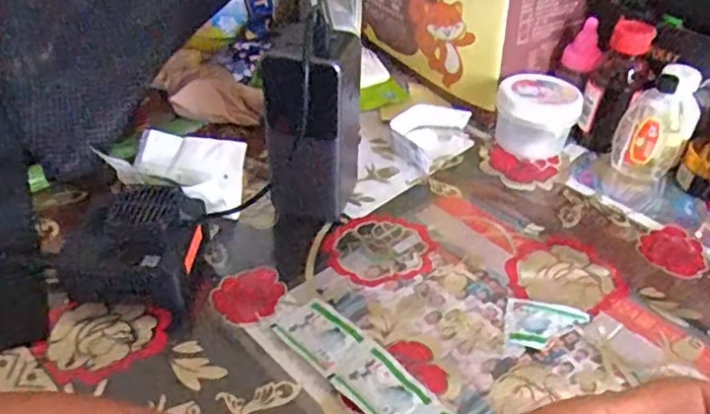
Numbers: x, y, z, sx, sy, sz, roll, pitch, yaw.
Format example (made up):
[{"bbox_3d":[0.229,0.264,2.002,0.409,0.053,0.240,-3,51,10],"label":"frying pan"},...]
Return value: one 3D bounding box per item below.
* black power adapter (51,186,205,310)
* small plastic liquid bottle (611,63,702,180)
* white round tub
[{"bbox_3d":[-0.148,0.024,0.416,0.089,0.044,0.068,4,39,3],"label":"black power adapter"},{"bbox_3d":[0.239,-0.066,0.505,0.043,0.086,0.042,-17,42,-21],"label":"small plastic liquid bottle"},{"bbox_3d":[0.153,-0.077,0.541,0.064,0.056,0.068,1,39,-1],"label":"white round tub"}]

